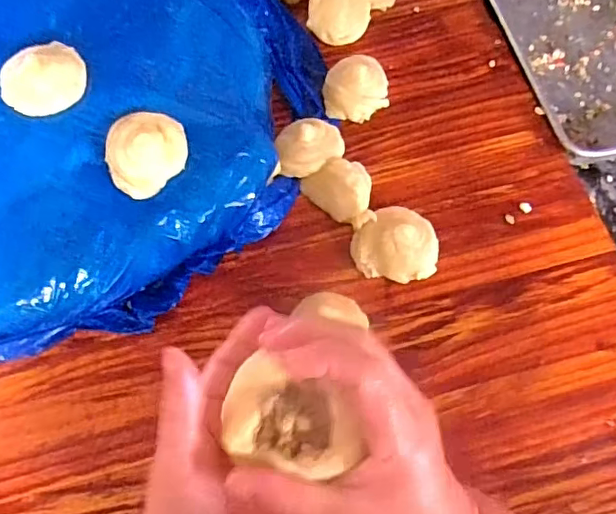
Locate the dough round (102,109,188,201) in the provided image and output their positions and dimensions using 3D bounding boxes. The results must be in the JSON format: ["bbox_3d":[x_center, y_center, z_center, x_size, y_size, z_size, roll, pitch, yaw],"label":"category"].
[{"bbox_3d":[-0.158,-0.105,0.540,0.078,0.030,0.079,0,66,0],"label":"dough round"}]

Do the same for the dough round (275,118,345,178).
[{"bbox_3d":[0.002,-0.122,0.633,0.073,0.035,0.067,-1,65,2],"label":"dough round"}]

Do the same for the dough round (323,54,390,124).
[{"bbox_3d":[0.059,-0.205,0.676,0.077,0.030,0.084,-1,65,2],"label":"dough round"}]

